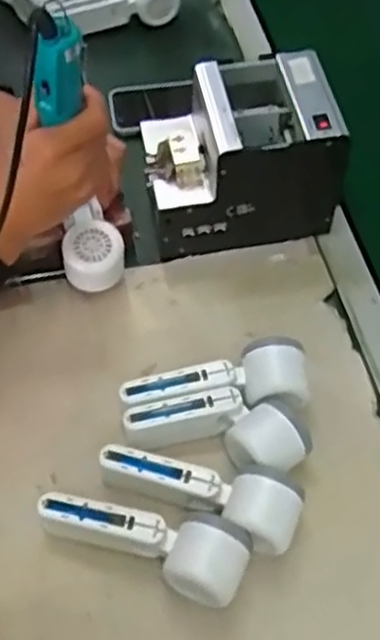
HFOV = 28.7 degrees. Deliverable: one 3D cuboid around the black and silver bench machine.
[{"bbox_3d":[0.050,-0.167,0.761,0.182,0.157,0.125,-7,57,-8],"label":"black and silver bench machine"}]

